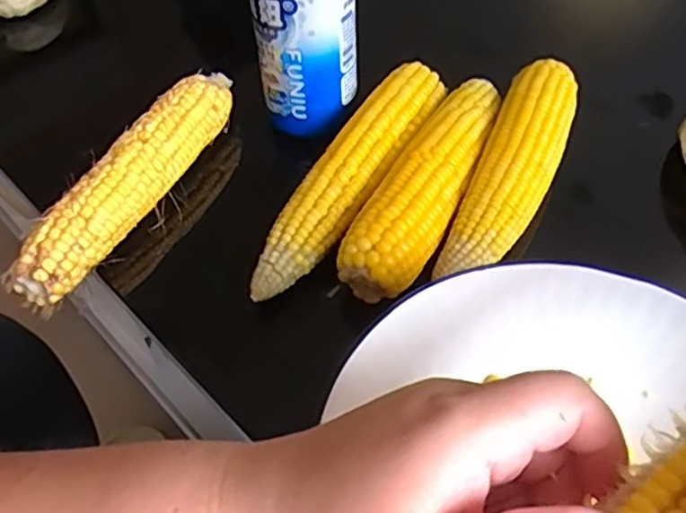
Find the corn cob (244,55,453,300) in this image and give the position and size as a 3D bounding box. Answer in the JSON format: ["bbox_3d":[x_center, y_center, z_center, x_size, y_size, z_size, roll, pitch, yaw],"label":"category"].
[{"bbox_3d":[0.007,-0.053,0.398,0.035,0.033,0.195,25,57,21],"label":"corn cob"}]

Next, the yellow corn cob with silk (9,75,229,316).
[{"bbox_3d":[-0.128,-0.052,0.408,0.032,0.035,0.194,21,55,18],"label":"yellow corn cob with silk"}]

